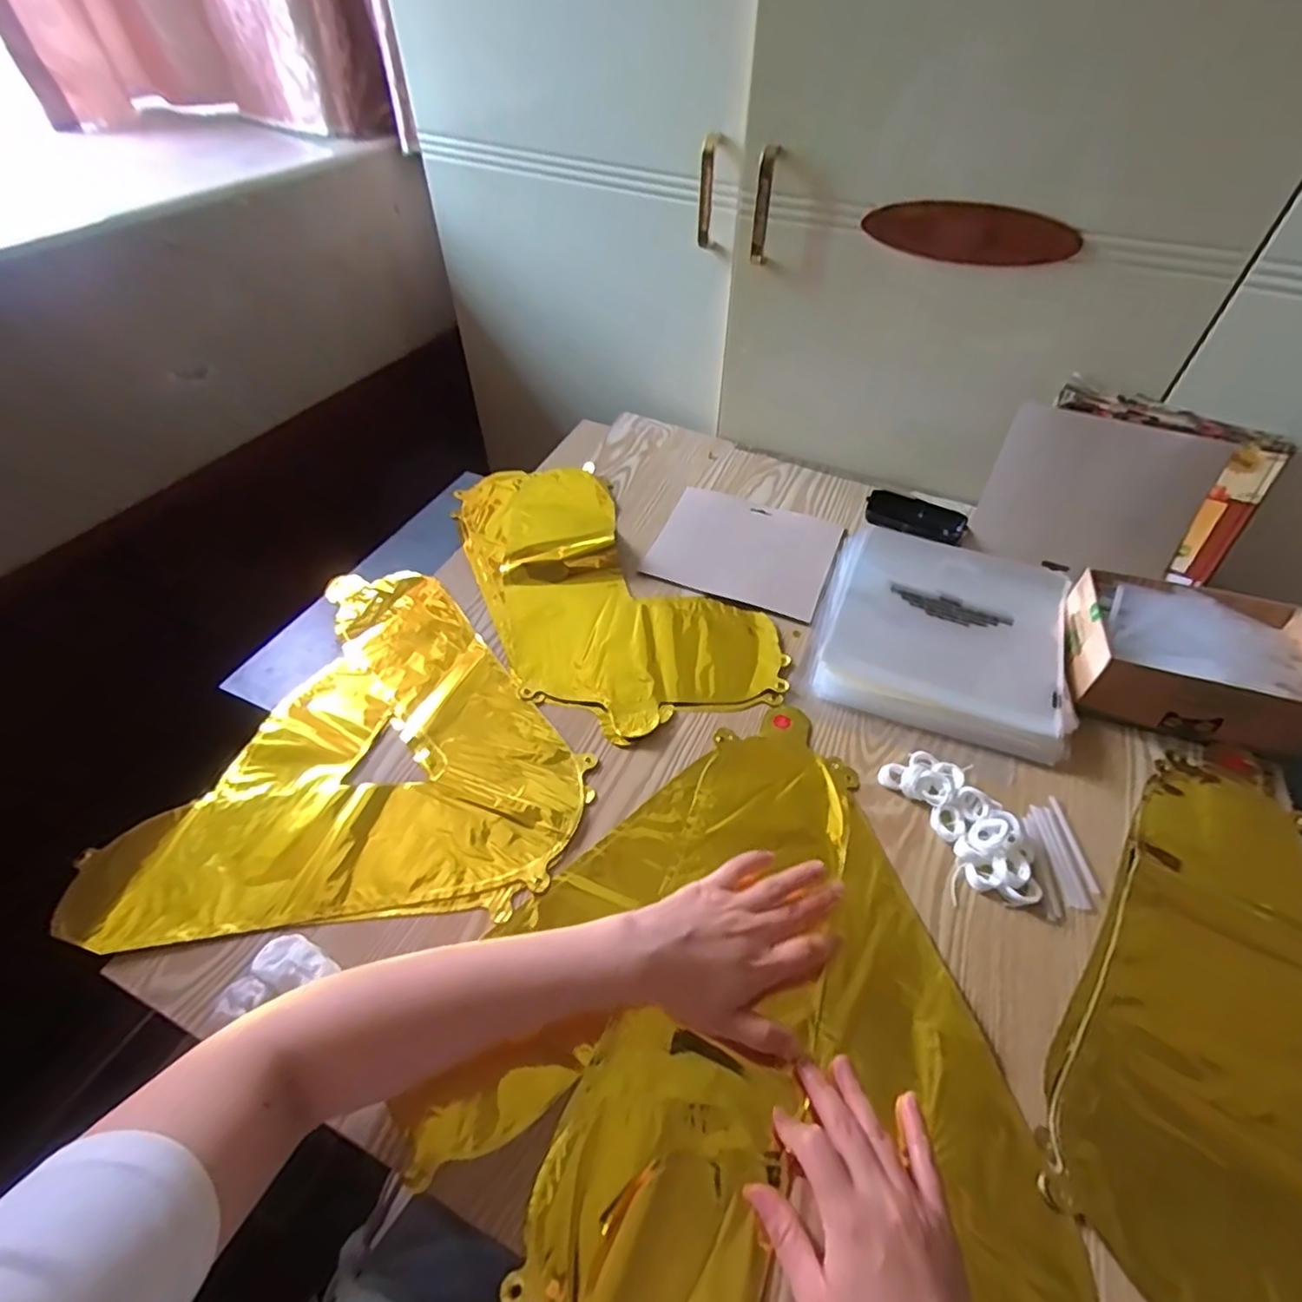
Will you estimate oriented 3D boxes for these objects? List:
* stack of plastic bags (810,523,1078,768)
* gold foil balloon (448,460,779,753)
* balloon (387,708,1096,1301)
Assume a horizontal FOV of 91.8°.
[{"bbox_3d":[0.282,-0.024,0.614,0.212,0.027,0.234,16,52,13],"label":"stack of plastic bags"},{"bbox_3d":[-0.057,-0.084,0.666,0.237,0.019,0.408,-20,53,-16],"label":"gold foil balloon"},{"bbox_3d":[0.093,0.239,0.400,0.363,0.032,0.389,32,57,24],"label":"balloon"}]

